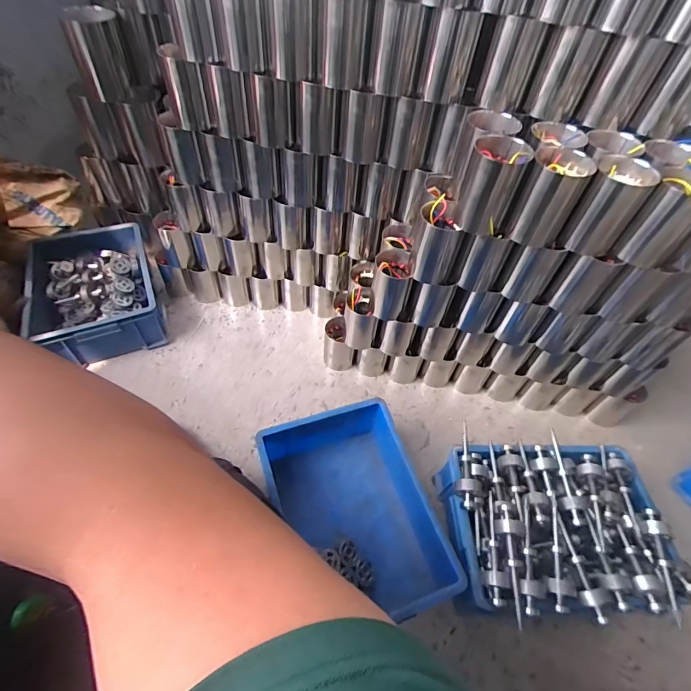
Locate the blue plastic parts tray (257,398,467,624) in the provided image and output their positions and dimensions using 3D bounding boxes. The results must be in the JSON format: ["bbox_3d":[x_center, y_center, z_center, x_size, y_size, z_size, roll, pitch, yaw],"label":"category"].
[{"bbox_3d":[0.011,0.341,0.824,0.288,0.135,0.409,-14,55,-15],"label":"blue plastic parts tray"}]

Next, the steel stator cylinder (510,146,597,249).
[{"bbox_3d":[0.343,-0.255,0.681,0.090,0.136,0.090,17,53,9],"label":"steel stator cylinder"}]

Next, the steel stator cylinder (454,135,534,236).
[{"bbox_3d":[0.249,-0.275,0.687,0.092,0.136,0.083,16,53,8],"label":"steel stator cylinder"}]

